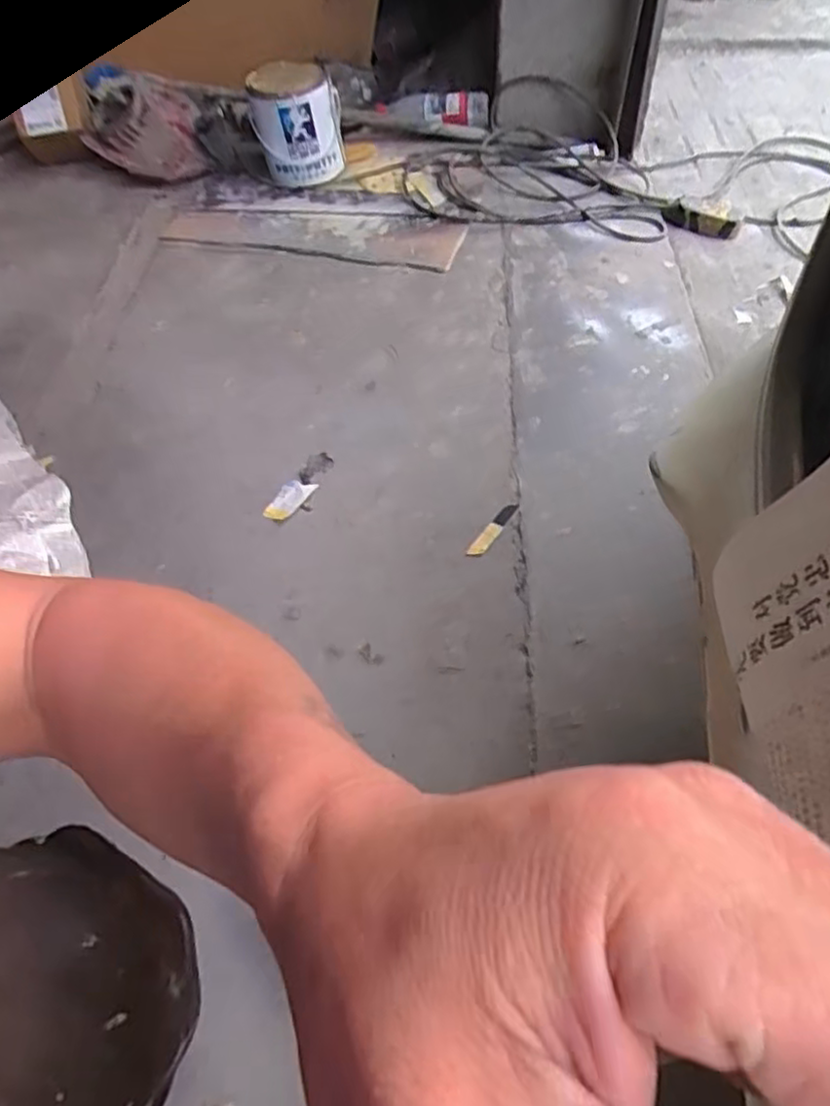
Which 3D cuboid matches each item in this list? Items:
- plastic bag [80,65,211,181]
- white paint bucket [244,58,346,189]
[{"bbox_3d":[-0.500,-0.778,1.284,0.203,0.145,0.199,-19,54,-11],"label":"plastic bag"},{"bbox_3d":[-0.202,-0.732,1.206,0.149,0.164,0.167,-6,53,-1],"label":"white paint bucket"}]

